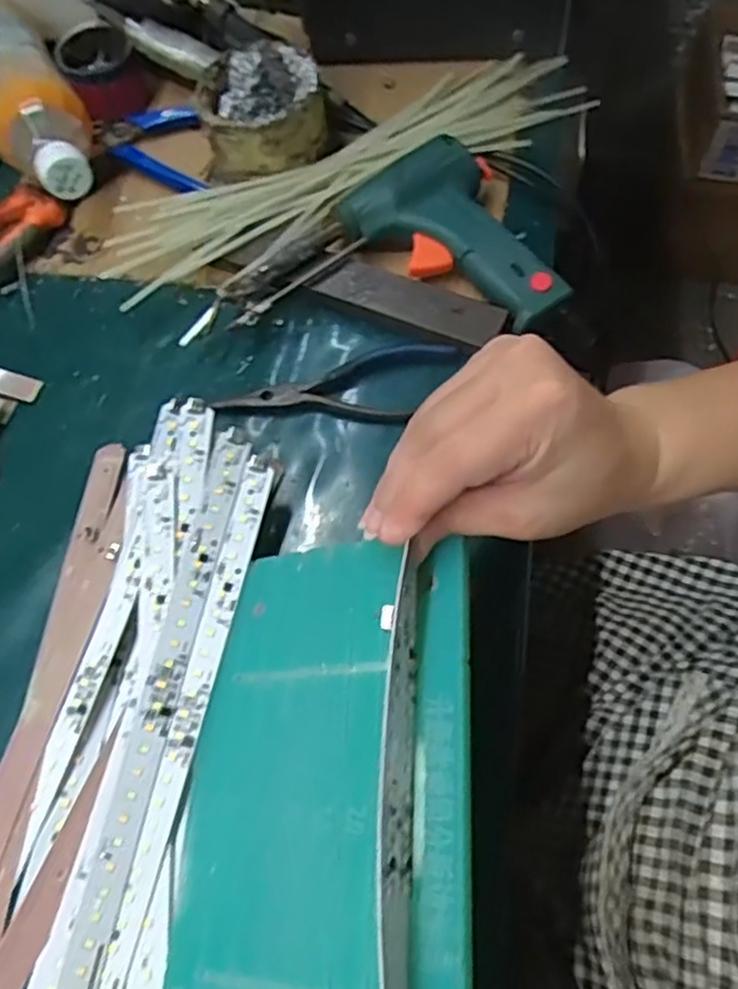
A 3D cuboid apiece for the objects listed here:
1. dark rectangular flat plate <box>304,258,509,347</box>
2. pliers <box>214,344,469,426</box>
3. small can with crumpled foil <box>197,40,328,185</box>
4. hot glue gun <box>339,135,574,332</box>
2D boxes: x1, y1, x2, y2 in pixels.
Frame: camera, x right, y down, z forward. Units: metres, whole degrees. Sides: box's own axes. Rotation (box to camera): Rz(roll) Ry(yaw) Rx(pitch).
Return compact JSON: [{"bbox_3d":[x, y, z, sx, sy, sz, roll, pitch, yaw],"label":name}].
[{"bbox_3d":[0.023,-0.118,0.439,0.115,0.009,0.031,23,68,15],"label":"dark rectangular flat plate"},{"bbox_3d":[-0.019,-0.066,0.432,0.140,0.021,0.049,1,64,6],"label":"pliers"},{"bbox_3d":[-0.073,-0.262,0.475,0.080,0.056,0.088,-12,64,-1],"label":"small can with crumpled foil"},{"bbox_3d":[0.064,-0.165,0.440,0.140,0.032,0.080,31,71,18],"label":"hot glue gun"}]

